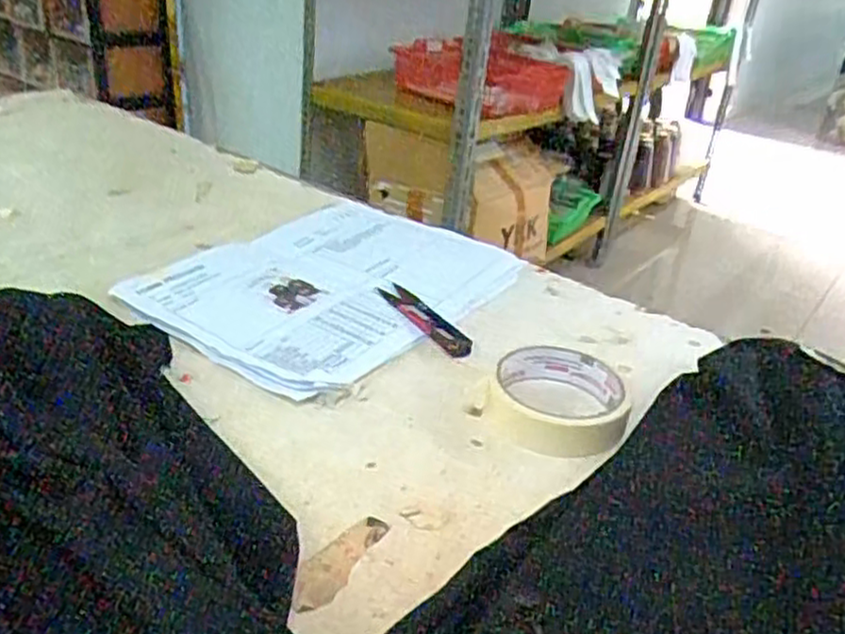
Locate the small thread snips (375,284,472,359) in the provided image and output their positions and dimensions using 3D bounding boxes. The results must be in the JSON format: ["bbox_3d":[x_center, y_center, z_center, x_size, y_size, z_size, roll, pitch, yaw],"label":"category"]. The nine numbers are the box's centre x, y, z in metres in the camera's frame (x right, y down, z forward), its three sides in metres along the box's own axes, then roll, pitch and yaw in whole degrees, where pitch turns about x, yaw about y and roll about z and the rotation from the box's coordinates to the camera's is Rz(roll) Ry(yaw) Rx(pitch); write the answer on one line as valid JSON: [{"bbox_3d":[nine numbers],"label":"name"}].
[{"bbox_3d":[0.003,-0.001,0.575,0.027,0.004,0.111,-14,34,-31],"label":"small thread snips"}]

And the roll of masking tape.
[{"bbox_3d":[0.086,0.053,0.476,0.082,0.025,0.086,12,29,11],"label":"roll of masking tape"}]

